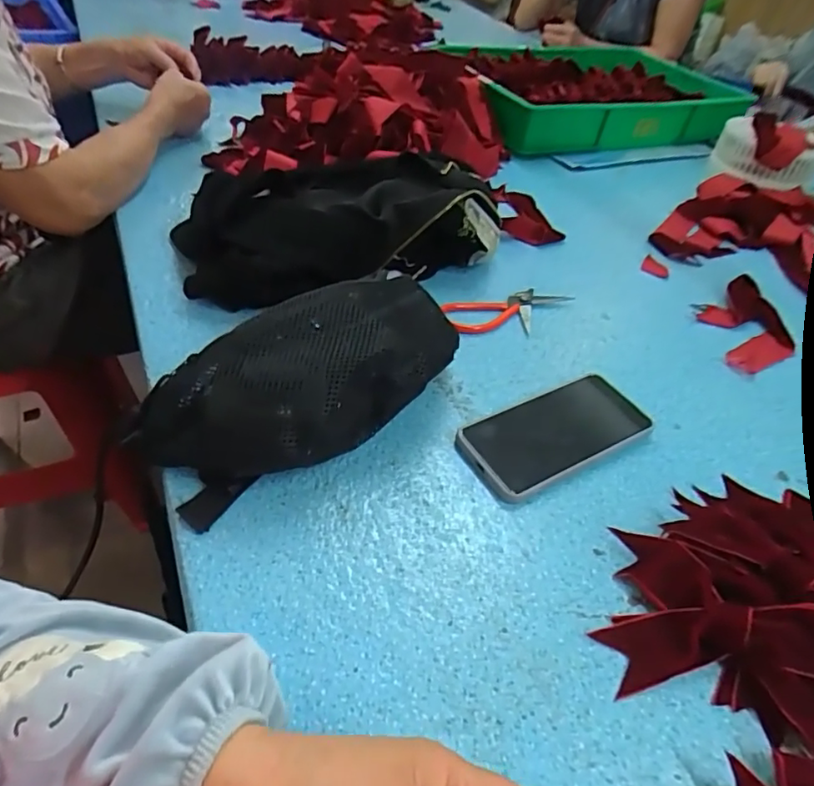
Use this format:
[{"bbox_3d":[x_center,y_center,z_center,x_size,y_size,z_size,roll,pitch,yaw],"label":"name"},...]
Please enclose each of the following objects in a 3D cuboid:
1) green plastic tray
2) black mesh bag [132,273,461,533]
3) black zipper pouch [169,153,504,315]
[{"bbox_3d":[0.345,-0.595,1.101,0.521,0.088,0.413,-9,47,-16],"label":"green plastic tray"},{"bbox_3d":[-0.063,-0.010,0.429,0.269,0.090,0.122,-28,54,-31],"label":"black mesh bag"},{"bbox_3d":[-0.075,-0.195,0.616,0.345,0.096,0.211,-18,50,-24],"label":"black zipper pouch"}]

